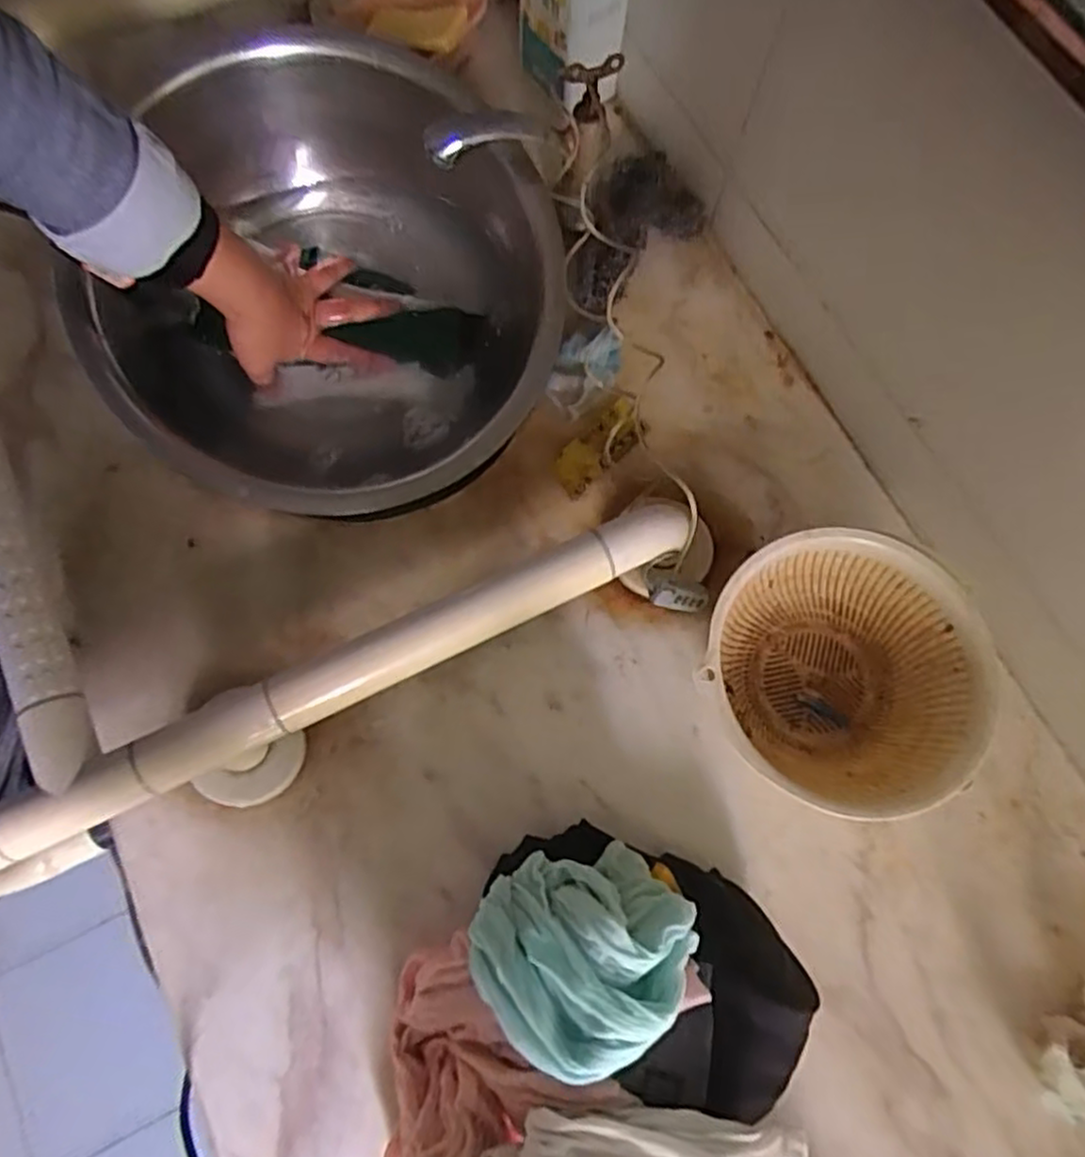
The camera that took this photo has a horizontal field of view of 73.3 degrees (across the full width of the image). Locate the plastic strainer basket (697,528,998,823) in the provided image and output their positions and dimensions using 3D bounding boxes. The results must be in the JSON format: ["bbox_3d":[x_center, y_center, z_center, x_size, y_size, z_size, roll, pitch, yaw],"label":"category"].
[{"bbox_3d":[0.189,0.063,0.476,0.170,0.072,0.169,1,72,-2],"label":"plastic strainer basket"}]

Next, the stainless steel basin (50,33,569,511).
[{"bbox_3d":[-0.154,-0.212,0.561,0.317,0.144,0.344,1,72,-2],"label":"stainless steel basin"}]

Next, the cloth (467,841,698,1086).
[{"bbox_3d":[0.019,0.182,0.364,0.103,0.075,0.089,-37,77,-13],"label":"cloth"}]

